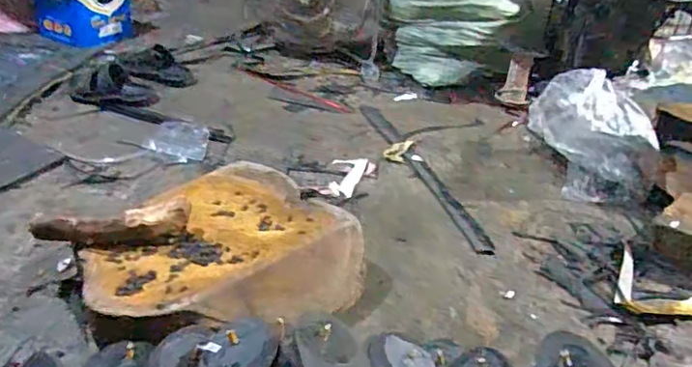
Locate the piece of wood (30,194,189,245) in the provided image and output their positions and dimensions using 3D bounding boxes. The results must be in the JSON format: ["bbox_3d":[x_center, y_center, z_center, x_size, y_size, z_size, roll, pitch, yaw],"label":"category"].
[{"bbox_3d":[-0.404,0.079,1.006,0.257,0.052,0.070,-8,34,-17],"label":"piece of wood"}]

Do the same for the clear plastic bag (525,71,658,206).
[{"bbox_3d":[0.599,-0.136,1.392,0.209,0.191,0.344,-2,33,-9],"label":"clear plastic bag"}]

